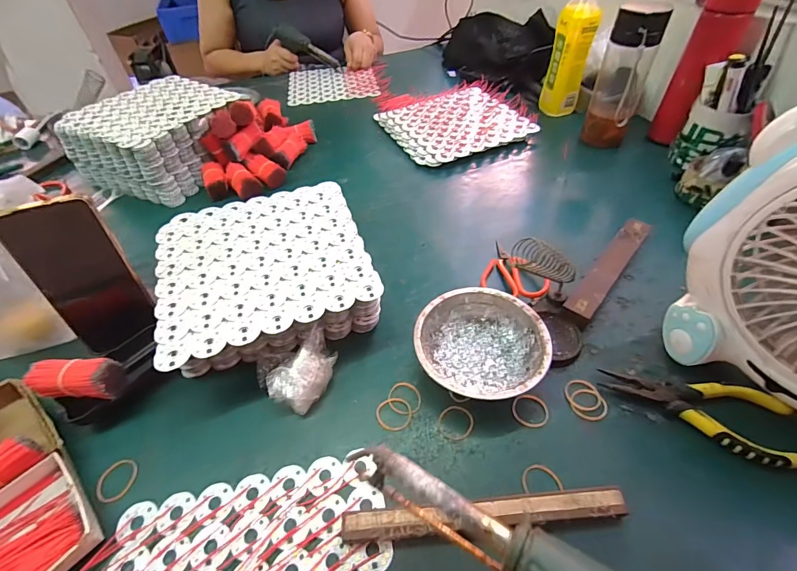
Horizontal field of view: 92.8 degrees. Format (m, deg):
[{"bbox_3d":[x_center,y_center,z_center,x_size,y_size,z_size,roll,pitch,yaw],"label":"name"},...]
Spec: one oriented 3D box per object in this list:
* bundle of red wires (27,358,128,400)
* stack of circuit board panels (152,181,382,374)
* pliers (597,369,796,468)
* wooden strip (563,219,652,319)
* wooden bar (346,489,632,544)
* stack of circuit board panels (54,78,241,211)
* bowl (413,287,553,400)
[{"bbox_3d":[-0.298,0.086,0.350,0.068,0.039,0.031,5,46,-11],"label":"bundle of red wires"},{"bbox_3d":[-0.150,-0.013,0.449,0.214,0.067,0.226,-17,49,-12],"label":"stack of circuit board panels"},{"bbox_3d":[0.272,0.107,0.350,0.146,0.015,0.063,21,52,21],"label":"pliers"},{"bbox_3d":[0.256,-0.023,0.462,0.031,0.021,0.197,32,56,28],"label":"wooden strip"},{"bbox_3d":[0.066,0.179,0.295,0.213,0.018,0.020,-5,47,-2],"label":"wooden bar"},{"bbox_3d":[-0.411,-0.262,0.668,0.231,0.096,0.233,20,52,20],"label":"stack of circuit board panels"},{"bbox_3d":[0.081,0.062,0.383,0.123,0.041,0.123,-2,47,2],"label":"bowl"}]

